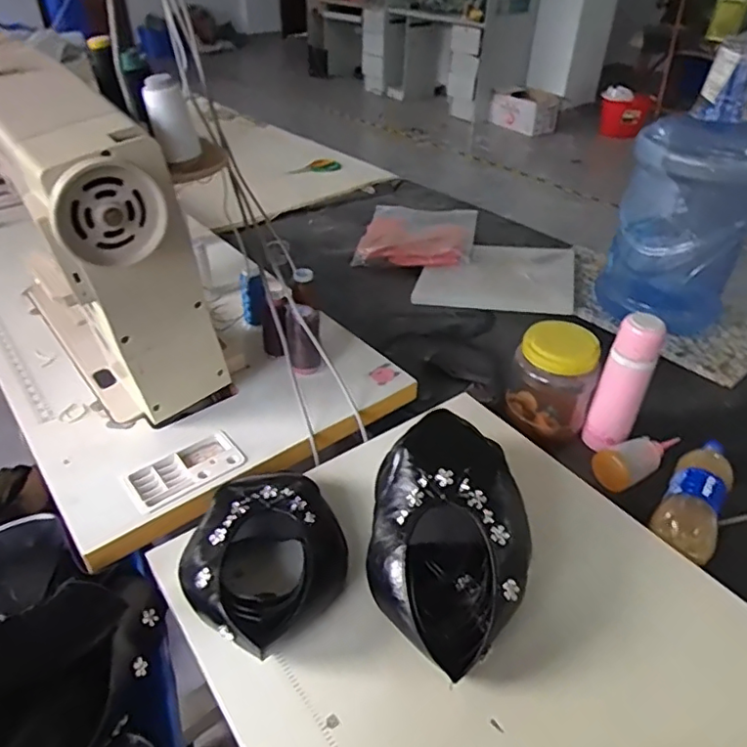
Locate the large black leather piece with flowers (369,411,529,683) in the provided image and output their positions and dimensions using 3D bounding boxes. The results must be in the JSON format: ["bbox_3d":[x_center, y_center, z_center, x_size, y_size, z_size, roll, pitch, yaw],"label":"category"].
[{"bbox_3d":[0.085,0.185,0.656,0.176,0.133,0.265,3,38,4],"label":"large black leather piece with flowers"}]

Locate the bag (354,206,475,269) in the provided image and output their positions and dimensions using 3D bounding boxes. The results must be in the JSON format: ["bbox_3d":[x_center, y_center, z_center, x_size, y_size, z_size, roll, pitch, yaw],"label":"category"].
[{"bbox_3d":[0.124,-0.387,1.547,0.283,0.029,0.396,6,39,7],"label":"bag"}]

